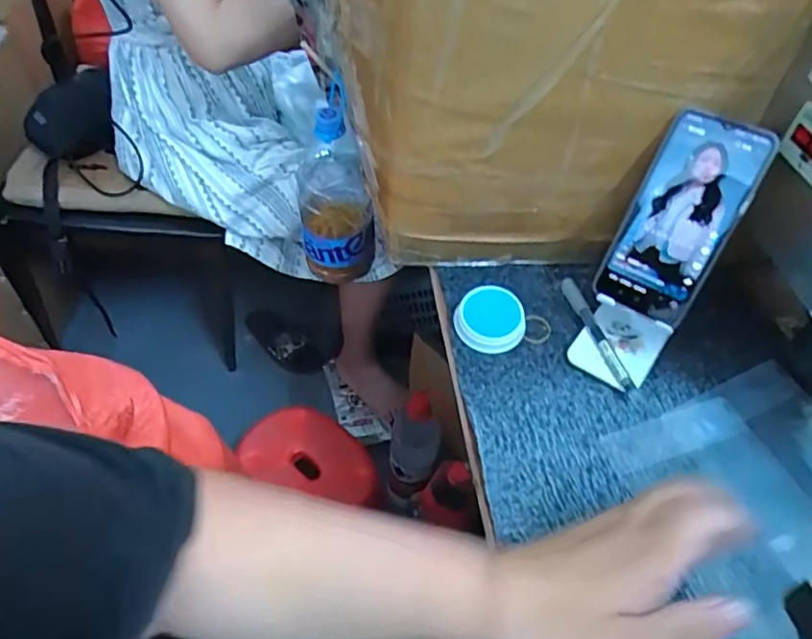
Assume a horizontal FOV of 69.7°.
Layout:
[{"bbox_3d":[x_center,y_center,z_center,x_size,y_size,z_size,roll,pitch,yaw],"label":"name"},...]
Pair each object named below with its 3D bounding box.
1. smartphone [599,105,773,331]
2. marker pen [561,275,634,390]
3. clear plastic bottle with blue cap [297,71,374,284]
[{"bbox_3d":[0.220,-0.081,0.472,0.074,0.162,0.010,31,22,20],"label":"smartphone"},{"bbox_3d":[0.174,0.010,0.532,0.016,0.012,0.130,-7,50,-11],"label":"marker pen"},{"bbox_3d":[-0.089,-0.158,0.740,0.096,0.250,0.086,0,49,-5],"label":"clear plastic bottle with blue cap"}]

